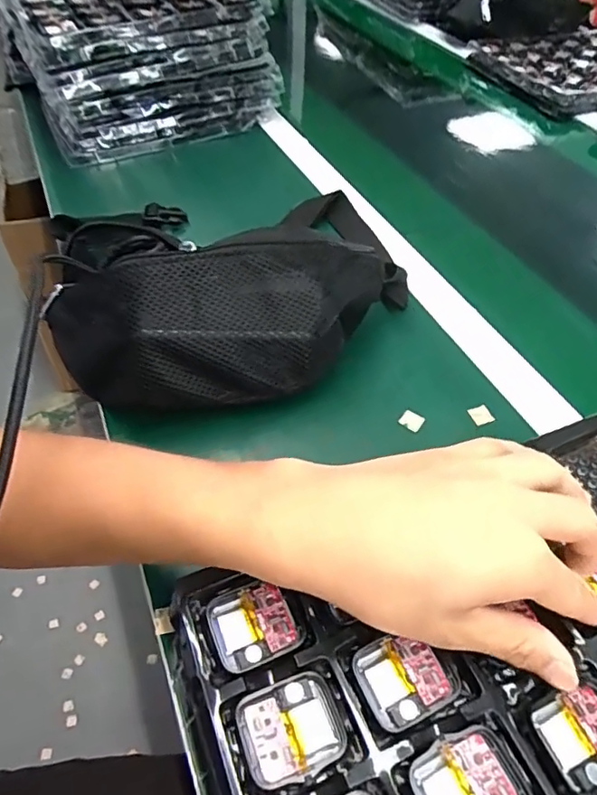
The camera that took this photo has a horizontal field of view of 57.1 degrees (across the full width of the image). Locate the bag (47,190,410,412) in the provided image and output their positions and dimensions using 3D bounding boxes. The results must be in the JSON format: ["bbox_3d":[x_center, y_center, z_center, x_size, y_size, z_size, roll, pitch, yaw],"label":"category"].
[{"bbox_3d":[-0.043,-0.068,0.421,0.294,0.112,0.123,-7,49,-7],"label":"bag"}]

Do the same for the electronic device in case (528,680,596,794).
[{"bbox_3d":[0.123,0.144,0.234,0.041,0.005,0.035,-16,51,-14],"label":"electronic device in case"}]

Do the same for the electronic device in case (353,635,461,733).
[{"bbox_3d":[0.049,0.127,0.249,0.041,0.006,0.036,-20,52,-17],"label":"electronic device in case"}]

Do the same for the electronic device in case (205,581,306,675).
[{"bbox_3d":[-0.021,0.108,0.260,0.040,0.006,0.036,-18,52,-16],"label":"electronic device in case"}]

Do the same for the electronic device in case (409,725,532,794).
[{"bbox_3d":[0.070,0.157,0.221,0.042,0.004,0.037,-23,53,-20],"label":"electronic device in case"}]

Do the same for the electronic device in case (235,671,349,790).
[{"bbox_3d":[-0.002,0.142,0.234,0.043,0.007,0.037,-17,51,-15],"label":"electronic device in case"}]

